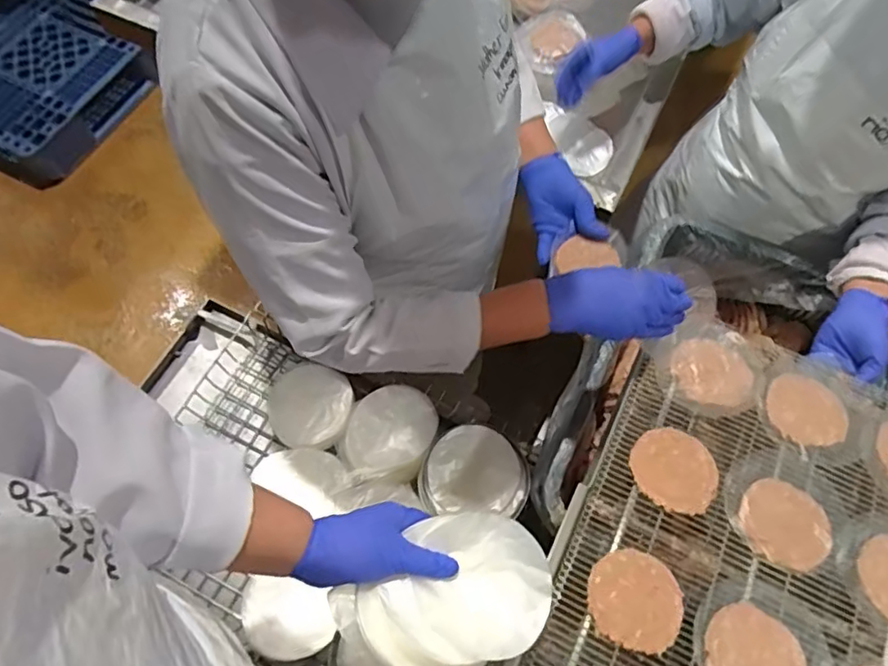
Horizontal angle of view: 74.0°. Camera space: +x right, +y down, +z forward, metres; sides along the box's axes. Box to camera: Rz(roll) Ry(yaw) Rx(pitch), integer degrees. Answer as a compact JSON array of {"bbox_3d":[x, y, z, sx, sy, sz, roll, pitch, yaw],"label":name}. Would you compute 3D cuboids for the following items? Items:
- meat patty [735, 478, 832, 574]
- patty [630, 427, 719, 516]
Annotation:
[{"bbox_3d":[0.343,0.192,0.594,0.083,0.008,0.085,0,65,0],"label":"meat patty"},{"bbox_3d":[0.242,0.141,0.616,0.086,0.009,0.087,0,65,0],"label":"patty"}]

